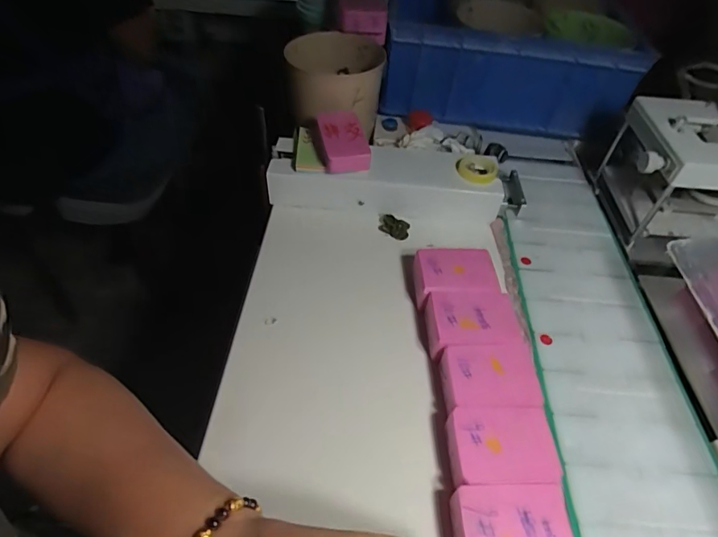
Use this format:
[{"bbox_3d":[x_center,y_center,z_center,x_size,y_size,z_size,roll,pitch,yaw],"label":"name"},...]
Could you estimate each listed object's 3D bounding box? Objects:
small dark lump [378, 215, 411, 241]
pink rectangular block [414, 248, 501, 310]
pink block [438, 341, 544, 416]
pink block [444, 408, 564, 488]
[{"bbox_3d":[0.038,-0.046,0.489,0.036,0.007,0.024,22,51,15],"label":"small dark lump"},{"bbox_3d":[0.089,0.011,0.423,0.071,0.035,0.054,2,49,-1],"label":"pink rectangular block"},{"bbox_3d":[0.101,0.090,0.355,0.071,0.030,0.054,-1,49,-4],"label":"pink block"},{"bbox_3d":[0.099,0.130,0.319,0.072,0.028,0.053,1,49,-2],"label":"pink block"}]

